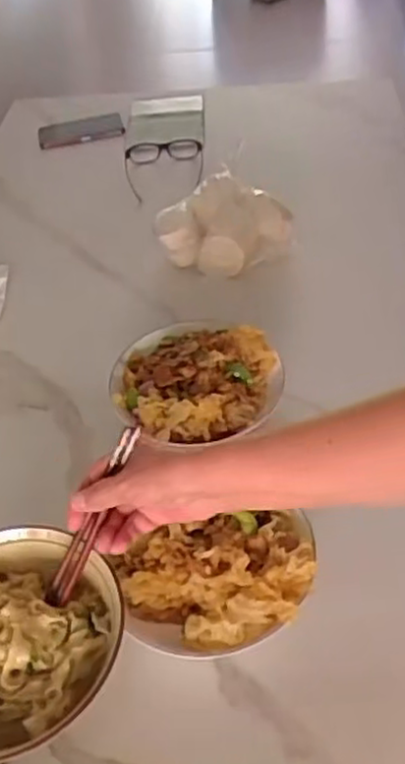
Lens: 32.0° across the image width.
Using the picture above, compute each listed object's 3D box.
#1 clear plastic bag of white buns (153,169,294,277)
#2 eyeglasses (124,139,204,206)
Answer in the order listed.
[{"bbox_3d":[0.030,-0.227,1.023,0.195,0.103,0.122,-20,46,-15],"label":"clear plastic bag of white buns"},{"bbox_3d":[-0.066,-0.381,1.245,0.143,0.036,0.178,-6,44,-1],"label":"eyeglasses"}]

